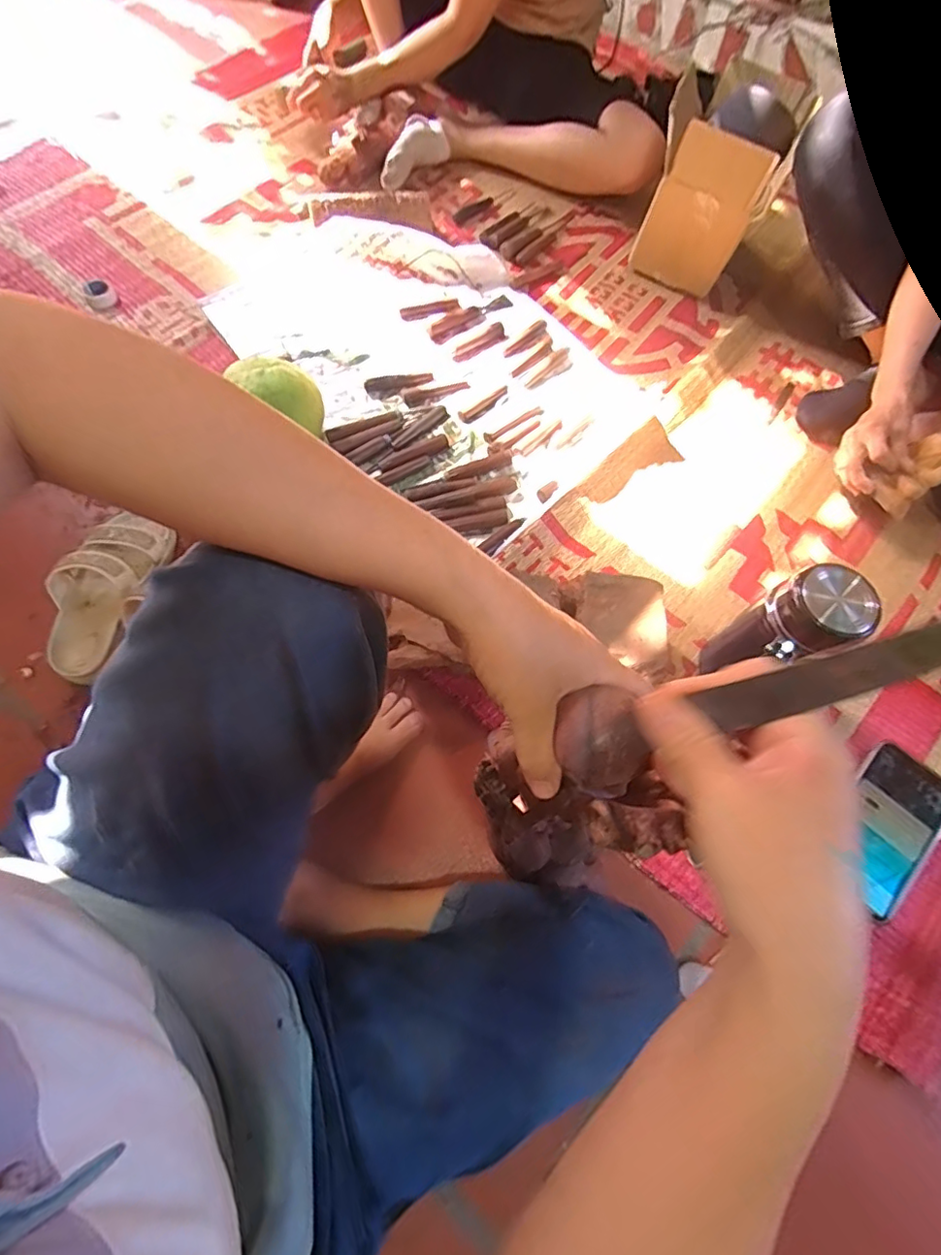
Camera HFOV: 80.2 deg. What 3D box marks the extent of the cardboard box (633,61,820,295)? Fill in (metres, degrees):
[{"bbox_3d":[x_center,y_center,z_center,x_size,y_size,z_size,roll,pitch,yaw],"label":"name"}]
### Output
[{"bbox_3d":[0.399,-0.735,0.949,0.169,0.228,0.171,24,67,5],"label":"cardboard box"}]

